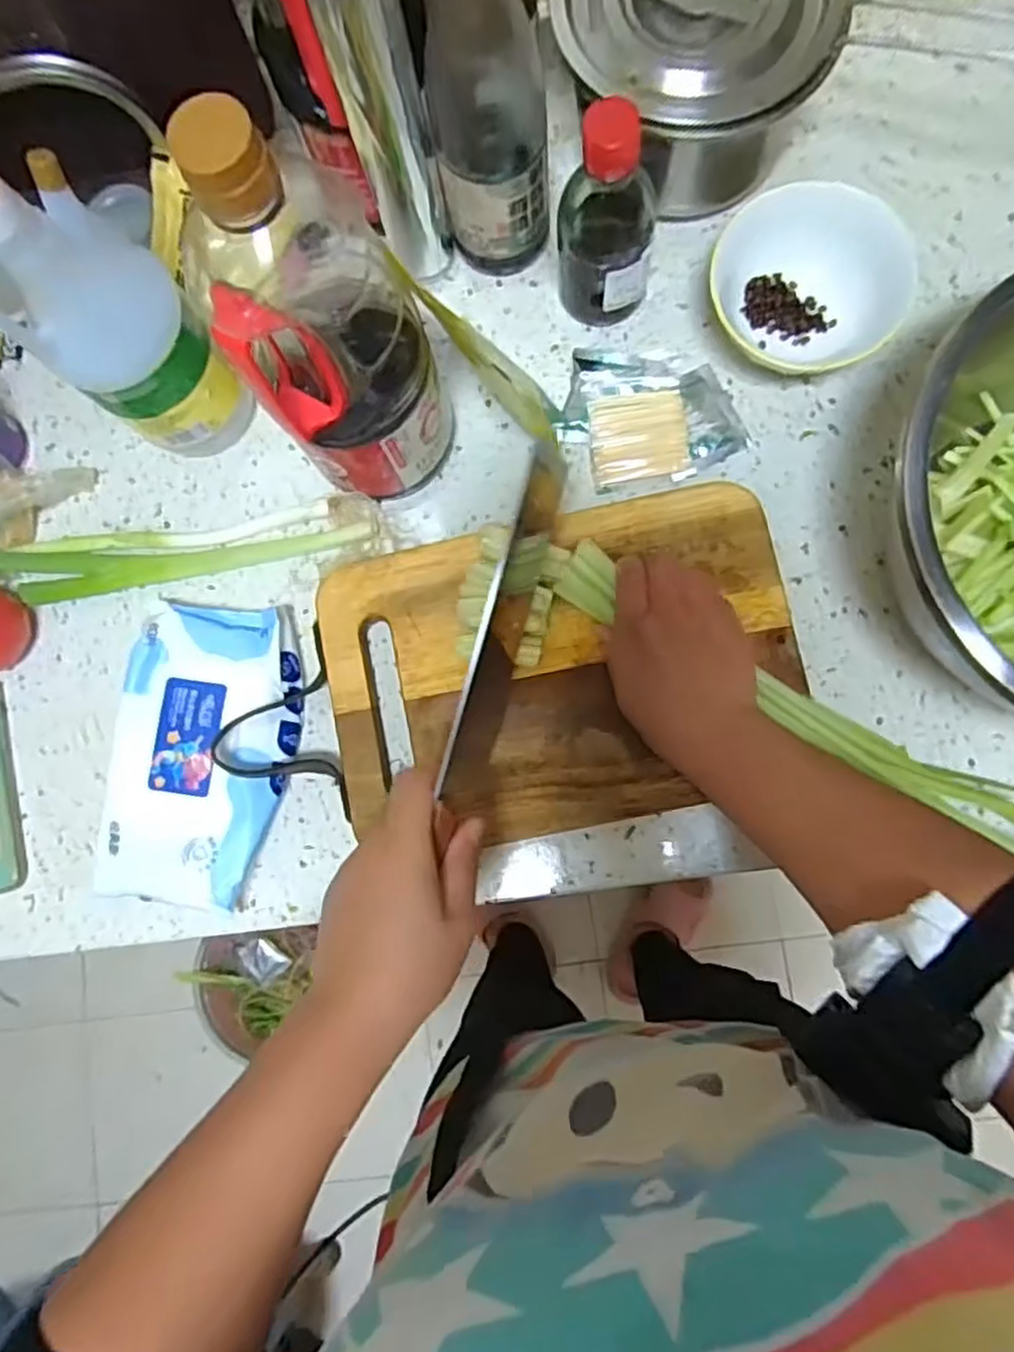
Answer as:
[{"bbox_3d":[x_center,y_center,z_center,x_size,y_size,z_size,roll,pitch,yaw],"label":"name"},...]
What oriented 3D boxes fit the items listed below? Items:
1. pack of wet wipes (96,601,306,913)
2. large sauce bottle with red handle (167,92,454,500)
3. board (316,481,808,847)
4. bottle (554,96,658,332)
[{"bbox_3d":[-0.201,0.051,0.490,0.112,0.034,0.195,9,85,5],"label":"pack of wet wipes"},{"bbox_3d":[-0.090,-0.180,0.391,0.089,0.261,0.090,-17,83,2],"label":"large sauce bottle with red handle"},{"bbox_3d":[0.034,-0.006,0.471,0.298,0.019,0.200,-11,84,3],"label":"board"},{"bbox_3d":[0.062,-0.278,0.451,0.061,0.141,0.052,8,85,5],"label":"bottle"}]

